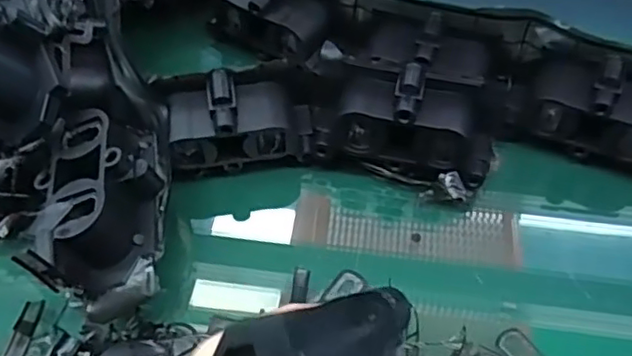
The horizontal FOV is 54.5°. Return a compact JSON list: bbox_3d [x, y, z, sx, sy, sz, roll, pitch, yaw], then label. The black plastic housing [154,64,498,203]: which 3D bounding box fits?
[{"bbox_3d":[0.010,-0.030,0.349,0.181,0.052,0.054,5,53,4],"label":"black plastic housing"}]

